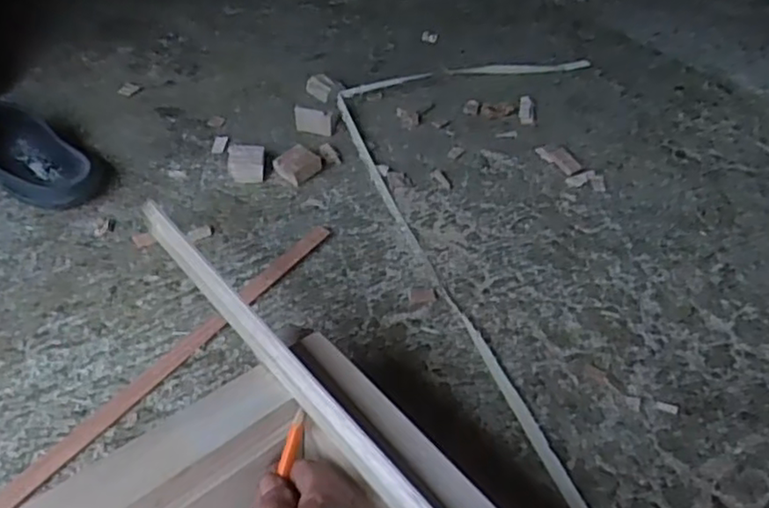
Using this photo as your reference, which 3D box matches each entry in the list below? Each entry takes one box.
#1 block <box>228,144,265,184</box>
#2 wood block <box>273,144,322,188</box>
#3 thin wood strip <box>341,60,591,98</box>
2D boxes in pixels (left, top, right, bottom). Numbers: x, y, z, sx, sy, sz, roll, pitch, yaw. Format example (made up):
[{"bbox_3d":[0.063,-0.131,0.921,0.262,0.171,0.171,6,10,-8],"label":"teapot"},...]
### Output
[{"bbox_3d":[-0.180,-0.118,0.877,0.046,0.027,0.049,0,44,-5],"label":"block"},{"bbox_3d":[-0.114,-0.116,0.879,0.046,0.026,0.056,33,50,25],"label":"wood block"},{"bbox_3d":[0.139,-0.293,1.086,0.445,0.013,0.054,-12,47,-17],"label":"thin wood strip"}]

